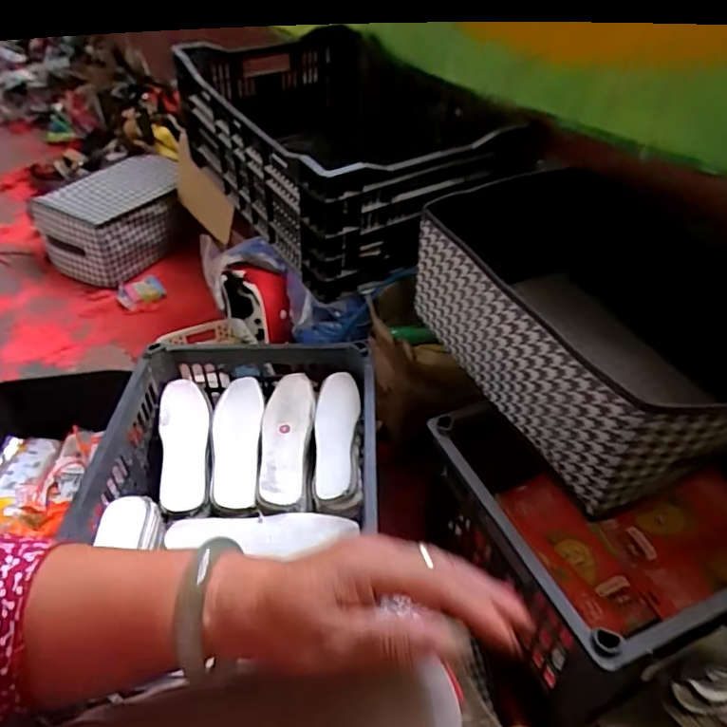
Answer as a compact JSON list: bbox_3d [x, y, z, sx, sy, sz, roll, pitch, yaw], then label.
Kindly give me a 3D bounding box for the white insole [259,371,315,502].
[{"bbox_3d":[-0.111,0.096,0.799,0.069,0.015,0.223,-2,42,4],"label":"white insole"}]

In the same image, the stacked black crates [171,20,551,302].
[{"bbox_3d":[-0.026,-0.392,1.080,0.425,0.203,0.585,-25,45,-20],"label":"stacked black crates"}]

